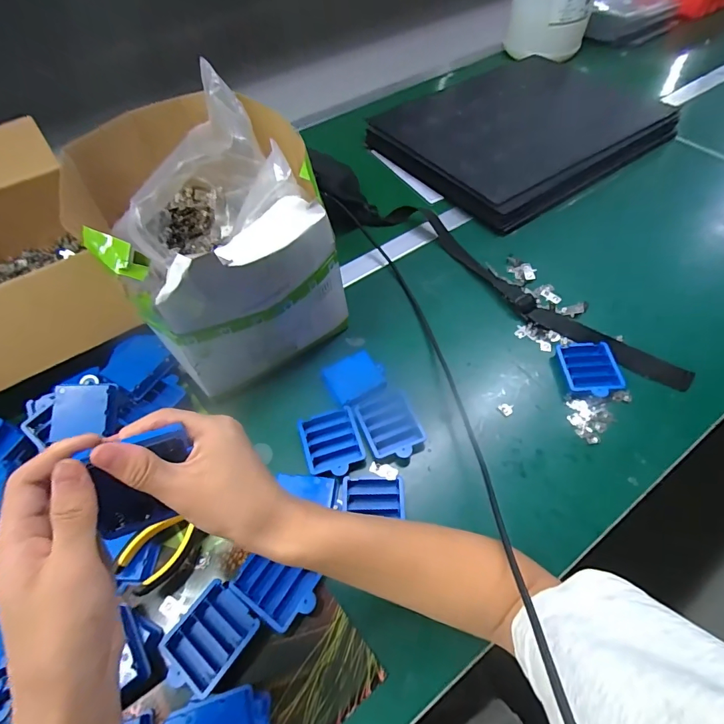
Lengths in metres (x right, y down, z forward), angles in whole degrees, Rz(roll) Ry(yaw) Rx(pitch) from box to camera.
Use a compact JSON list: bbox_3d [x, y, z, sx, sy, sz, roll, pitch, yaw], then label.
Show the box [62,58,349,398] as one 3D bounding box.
[{"bbox_3d":[-0.179,-0.147,0.503,0.218,0.205,0.294,-31,60,-17],"label":"box"}]

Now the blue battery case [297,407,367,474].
[{"bbox_3d":[-0.034,0.093,0.486,0.065,0.013,0.076,-16,58,-8],"label":"blue battery case"}]

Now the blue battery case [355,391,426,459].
[{"bbox_3d":[0.035,0.074,0.499,0.066,0.021,0.086,-18,59,-9],"label":"blue battery case"}]

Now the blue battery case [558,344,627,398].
[{"bbox_3d":[0.288,0.010,0.529,0.065,0.018,0.075,0,58,2],"label":"blue battery case"}]

